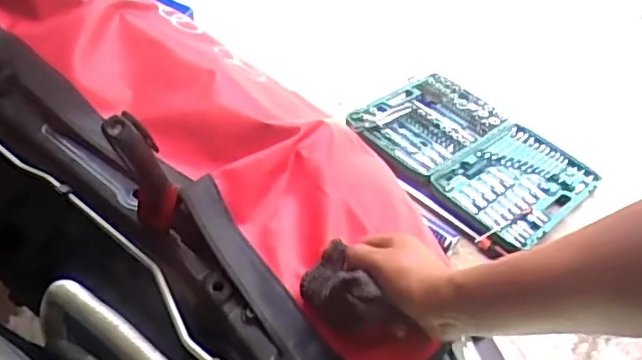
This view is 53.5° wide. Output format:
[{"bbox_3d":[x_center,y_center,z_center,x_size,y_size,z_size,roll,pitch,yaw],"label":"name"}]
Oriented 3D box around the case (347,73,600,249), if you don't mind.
[{"bbox_3d":[0.465,-0.093,1.904,0.638,0.053,0.555,39,49,14],"label":"case"}]

